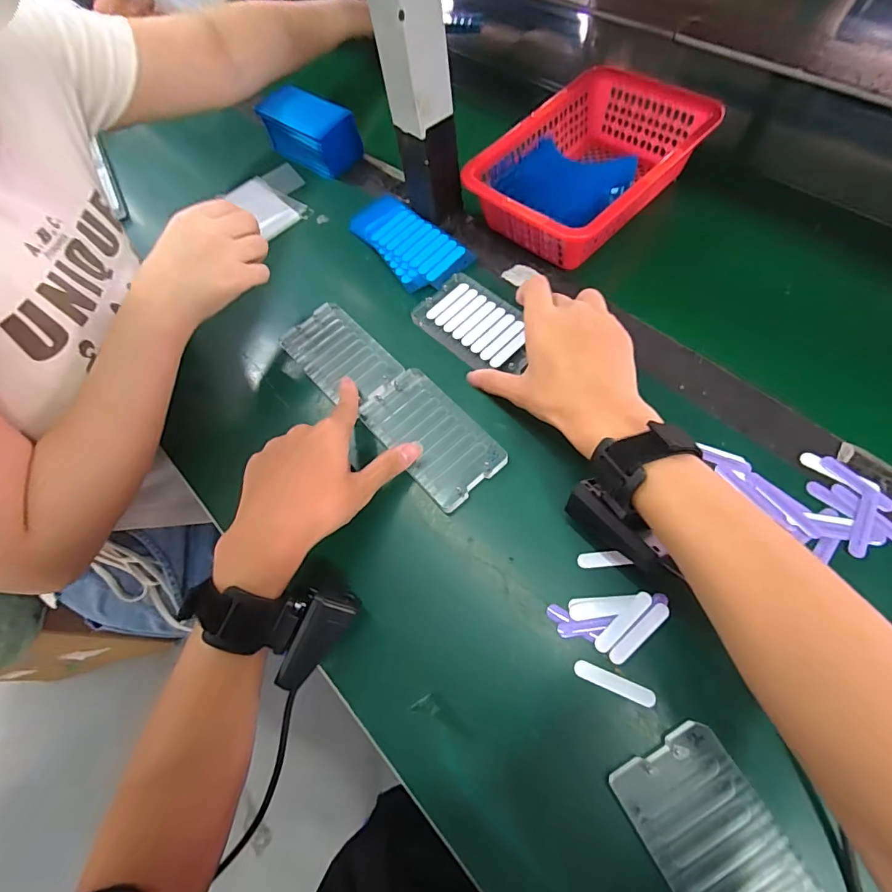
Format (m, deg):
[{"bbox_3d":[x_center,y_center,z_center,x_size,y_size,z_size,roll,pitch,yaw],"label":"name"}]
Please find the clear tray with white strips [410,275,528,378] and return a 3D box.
[{"bbox_3d":[0.029,-0.113,0.426,0.070,0.011,0.119,-41,67,-17],"label":"clear tray with white strips"}]

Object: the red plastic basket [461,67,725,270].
[{"bbox_3d":[0.145,-0.281,0.469,0.155,0.071,0.238,40,71,21],"label":"red plastic basket"}]

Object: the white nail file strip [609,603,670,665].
[{"bbox_3d":[0.131,0.126,0.309,0.052,0.004,0.012,-40,66,-9],"label":"white nail file strip"}]

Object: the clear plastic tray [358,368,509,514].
[{"bbox_3d":[-0.015,-0.012,0.385,0.067,0.008,0.123,-38,67,-16],"label":"clear plastic tray"}]

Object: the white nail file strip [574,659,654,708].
[{"bbox_3d":[0.110,0.155,0.300,0.051,0.004,0.011,19,65,13],"label":"white nail file strip"}]

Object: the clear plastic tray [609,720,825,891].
[{"bbox_3d":[0.155,0.230,0.253,0.067,0.018,0.120,-28,64,-11],"label":"clear plastic tray"}]

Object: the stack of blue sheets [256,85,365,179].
[{"bbox_3d":[-0.167,-0.387,0.566,0.068,0.050,0.125,-40,67,-17],"label":"stack of blue sheets"}]

